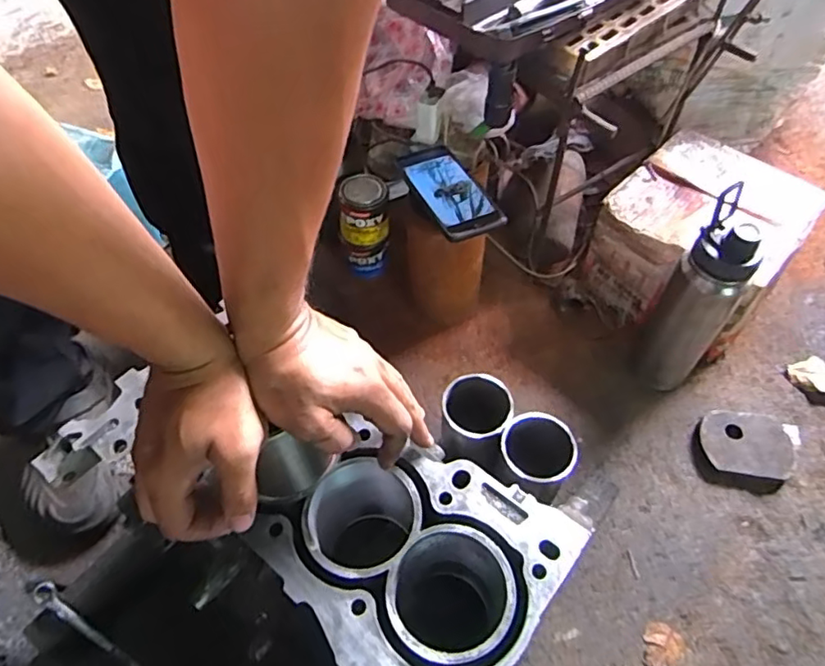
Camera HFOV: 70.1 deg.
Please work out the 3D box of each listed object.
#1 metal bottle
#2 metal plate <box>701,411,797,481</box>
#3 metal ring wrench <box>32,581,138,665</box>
[{"bbox_3d":[0.338,-0.023,0.716,0.087,0.258,0.064,35,62,22],"label":"metal bottle"},{"bbox_3d":[0.432,0.140,0.745,0.120,0.016,0.086,3,56,5],"label":"metal plate"},{"bbox_3d":[-0.299,0.322,0.594,0.212,0.020,0.017,37,63,3],"label":"metal ring wrench"}]

